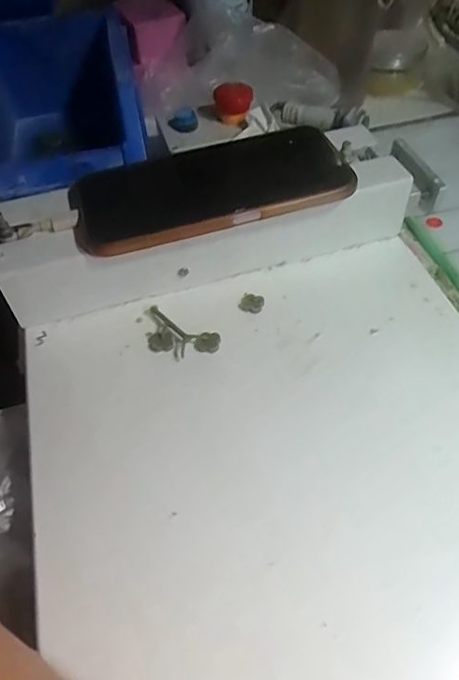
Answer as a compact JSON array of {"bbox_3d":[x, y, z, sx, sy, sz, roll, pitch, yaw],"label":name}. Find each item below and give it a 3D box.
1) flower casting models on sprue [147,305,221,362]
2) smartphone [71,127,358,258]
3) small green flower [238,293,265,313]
[{"bbox_3d":[-0.030,-0.001,0.305,0.046,0.009,0.025,19,53,18],"label":"flower casting models on sprue"},{"bbox_3d":[-0.012,-0.091,0.316,0.161,0.018,0.074,-15,52,-8],"label":"smartphone"},{"bbox_3d":[0.014,-0.023,0.321,0.014,0.005,0.013,-1,50,2],"label":"small green flower"}]

